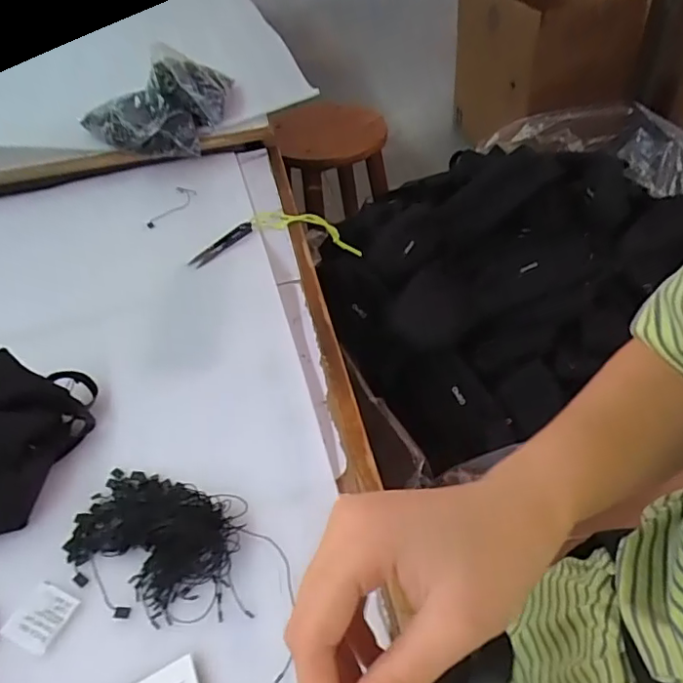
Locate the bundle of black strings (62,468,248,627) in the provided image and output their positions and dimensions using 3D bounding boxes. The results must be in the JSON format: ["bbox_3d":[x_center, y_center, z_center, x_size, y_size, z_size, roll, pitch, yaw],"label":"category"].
[{"bbox_3d":[-0.141,0.137,0.411,0.130,0.026,0.086,14,47,20],"label":"bundle of black strings"}]

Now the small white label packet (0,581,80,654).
[{"bbox_3d":[-0.205,0.187,0.385,0.039,0.004,0.039,14,47,19],"label":"small white label packet"}]

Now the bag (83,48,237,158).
[{"bbox_3d":[-0.260,-0.330,0.779,0.205,0.112,0.104,-12,44,-6],"label":"bag"}]

